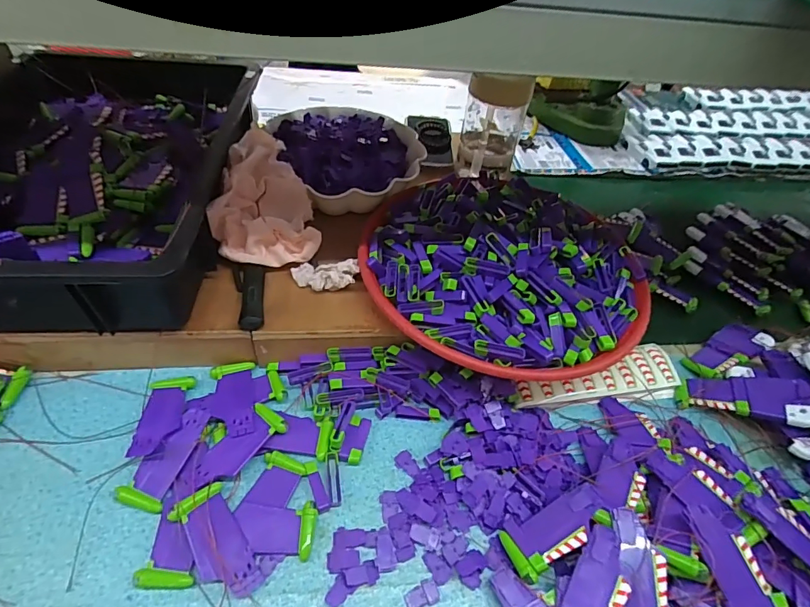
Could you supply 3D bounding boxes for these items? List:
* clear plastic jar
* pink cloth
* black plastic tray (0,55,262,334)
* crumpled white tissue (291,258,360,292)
[{"bbox_3d":[0.120,-0.240,0.611,0.064,0.143,0.068,3,48,-4],"label":"clear plastic jar"},{"bbox_3d":[-0.163,-0.124,0.507,0.106,0.068,0.162,-10,50,-15],"label":"pink cloth"},{"bbox_3d":[-0.351,-0.151,0.505,0.307,0.091,0.430,1,48,-6],"label":"black plastic tray"},{"bbox_3d":[-0.086,-0.030,0.483,0.073,0.019,0.035,-1,46,11],"label":"crumpled white tissue"}]

